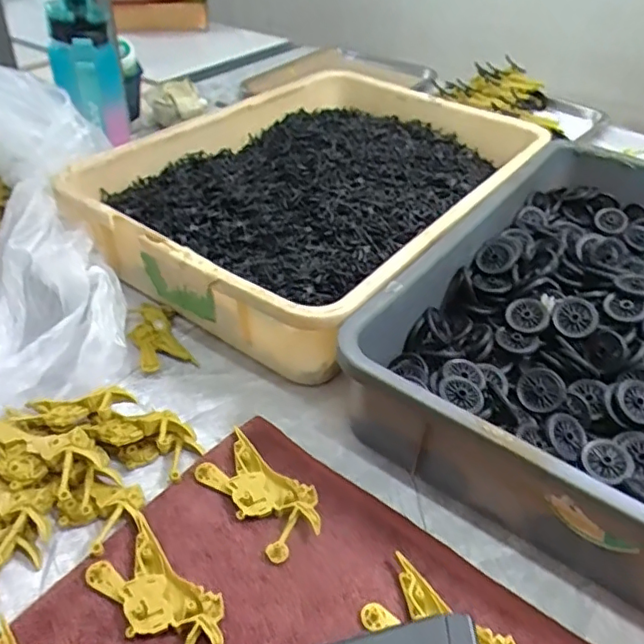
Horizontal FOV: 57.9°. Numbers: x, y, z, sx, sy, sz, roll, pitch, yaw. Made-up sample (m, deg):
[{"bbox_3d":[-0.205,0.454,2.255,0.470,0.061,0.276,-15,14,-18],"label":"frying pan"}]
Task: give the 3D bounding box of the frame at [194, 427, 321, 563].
[{"bbox_3d":[-0.044,0.123,0.419,0.051,0.014,0.095,-31,50,-33],"label":"frame"}]

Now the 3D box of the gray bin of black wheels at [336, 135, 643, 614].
[{"bbox_3d":[0.291,-0.003,0.530,0.349,0.097,0.508,26,46,26],"label":"gray bin of black wheels"}]

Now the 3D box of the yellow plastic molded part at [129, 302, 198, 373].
[{"bbox_3d":[-0.157,0.012,0.548,0.045,0.020,0.089,-18,44,-22],"label":"yellow plastic molded part"}]

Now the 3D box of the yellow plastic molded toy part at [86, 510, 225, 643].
[{"bbox_3d":[-0.102,0.170,0.361,0.105,0.013,0.047,31,48,30],"label":"yellow plastic molded toy part"}]

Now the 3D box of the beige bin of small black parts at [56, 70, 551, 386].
[{"bbox_3d":[0.009,-0.158,0.699,0.363,0.102,0.518,27,46,26],"label":"beige bin of small black parts"}]

